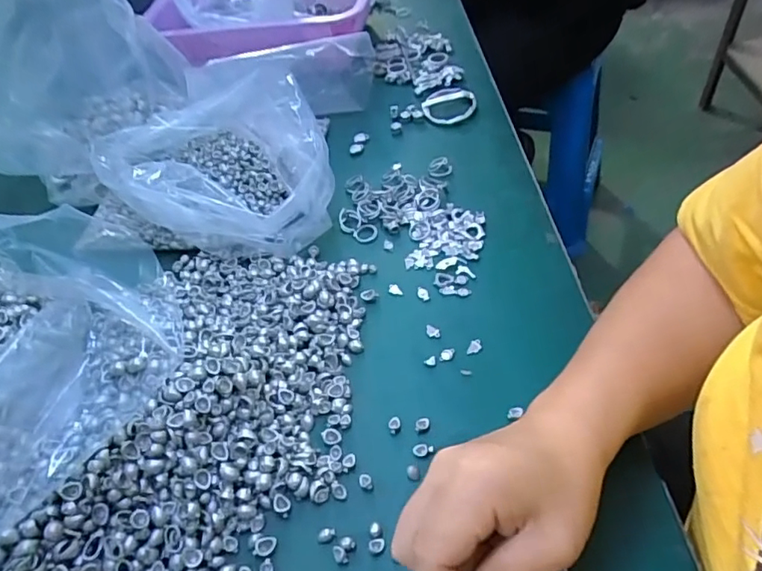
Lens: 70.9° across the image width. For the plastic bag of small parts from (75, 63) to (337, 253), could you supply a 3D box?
[{"bbox_3d":[-0.162,-0.121,0.511,0.235,0.088,0.169,1,49,8],"label":"plastic bag of small parts"}]

